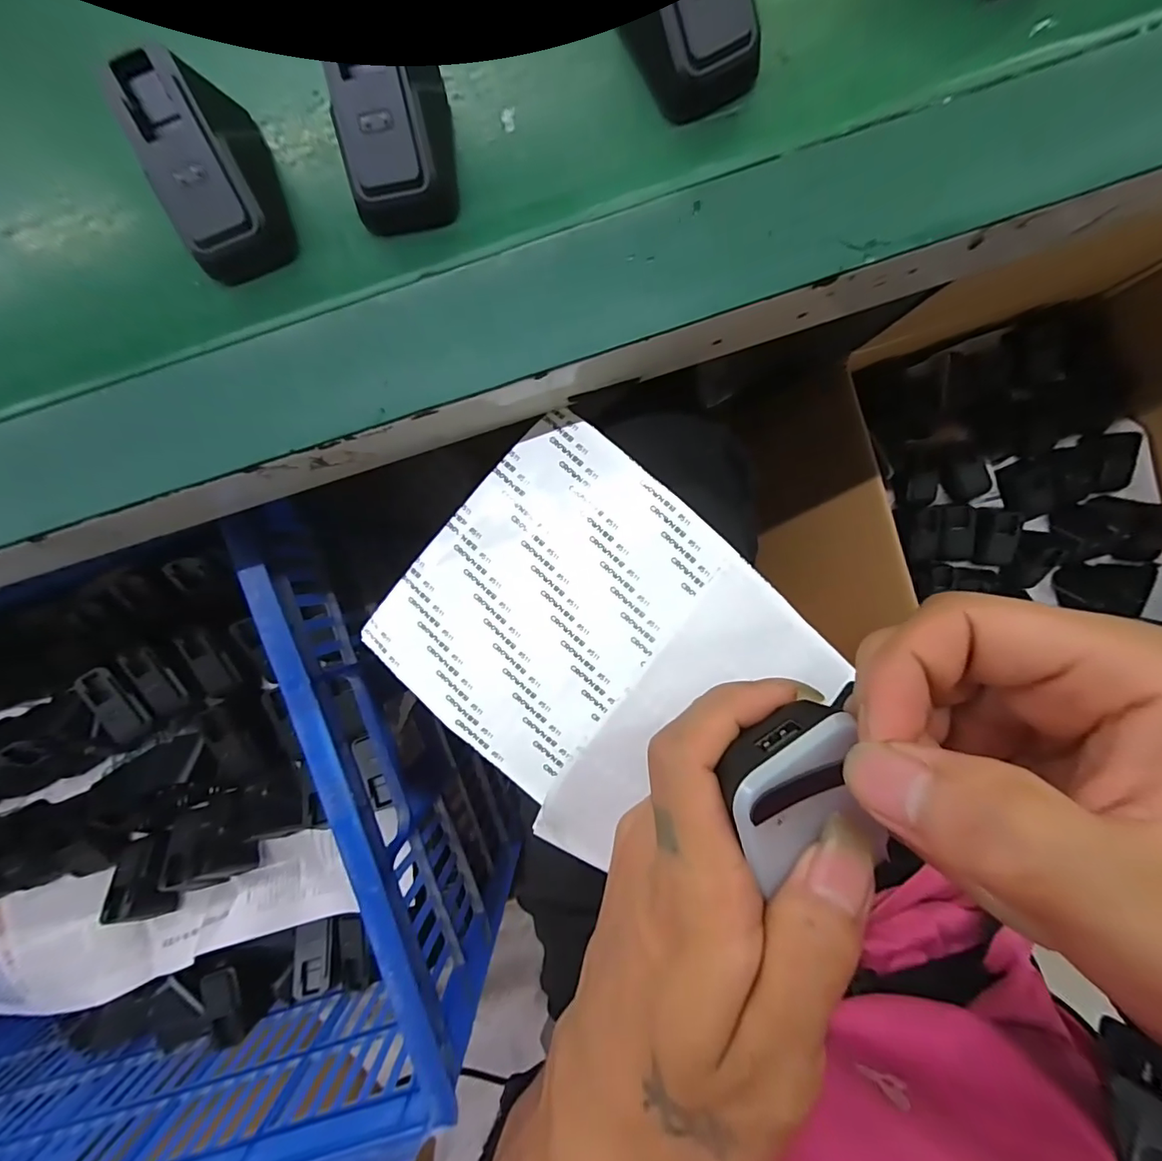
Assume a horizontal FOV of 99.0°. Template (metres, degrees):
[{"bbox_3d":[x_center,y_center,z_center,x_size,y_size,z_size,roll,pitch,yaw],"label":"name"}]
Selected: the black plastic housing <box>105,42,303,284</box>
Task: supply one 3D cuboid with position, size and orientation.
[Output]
[{"bbox_3d":[-0.152,-0.164,0.200,0.045,0.039,0.066,-18,90,4],"label":"black plastic housing"}]

